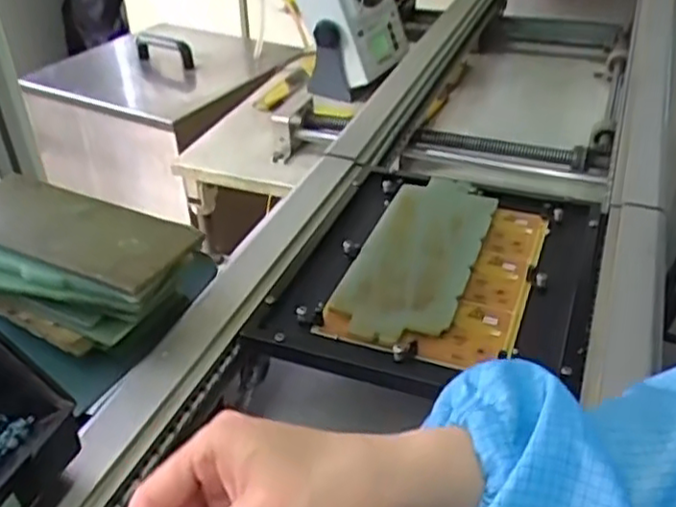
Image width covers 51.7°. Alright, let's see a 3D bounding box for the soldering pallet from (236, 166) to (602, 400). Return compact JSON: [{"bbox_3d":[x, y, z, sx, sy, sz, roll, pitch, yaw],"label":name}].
[{"bbox_3d":[0.090,0.015,0.584,0.239,0.046,0.267,16,35,16],"label":"soldering pallet"}]

